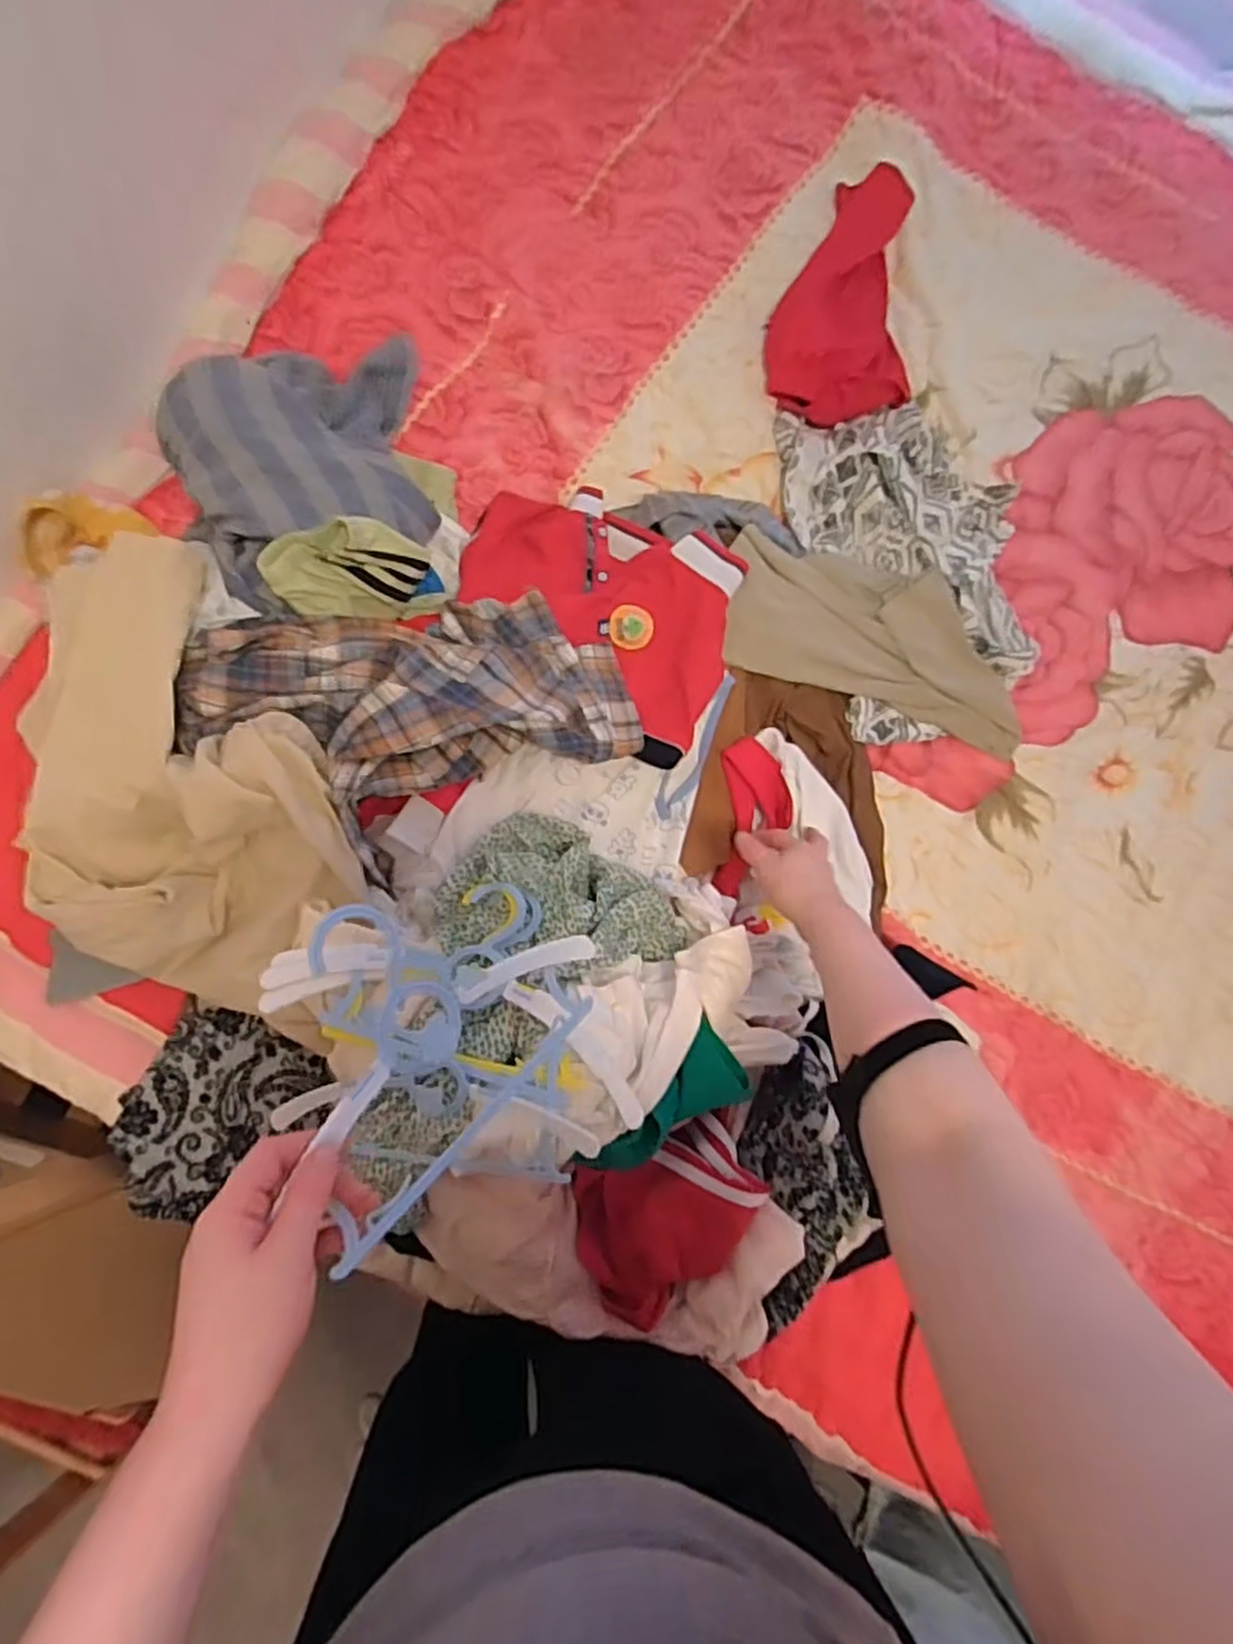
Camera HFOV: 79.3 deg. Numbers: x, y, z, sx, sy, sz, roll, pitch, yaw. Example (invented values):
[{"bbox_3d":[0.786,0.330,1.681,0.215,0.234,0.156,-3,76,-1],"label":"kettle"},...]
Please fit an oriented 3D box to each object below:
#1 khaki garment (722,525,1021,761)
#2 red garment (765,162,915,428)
[{"bbox_3d":[0.313,-0.217,0.874,0.385,0.043,0.179,17,83,-4],"label":"khaki garment"},{"bbox_3d":[0.274,-0.646,0.910,0.173,0.046,0.322,3,85,-6],"label":"red garment"}]

